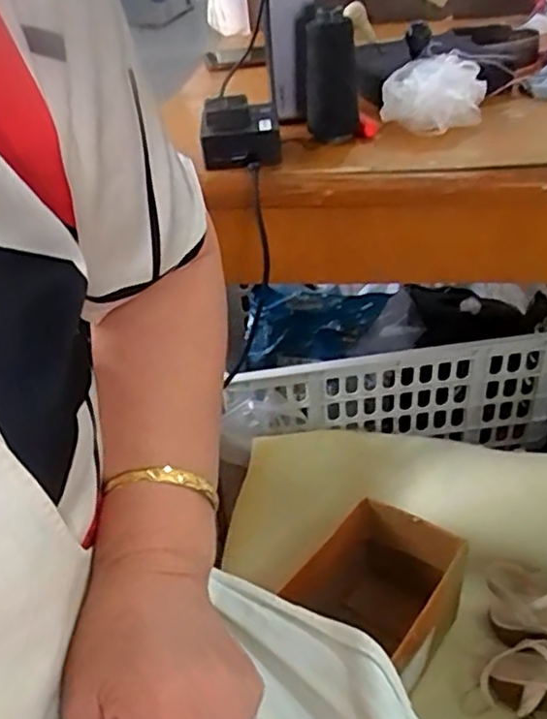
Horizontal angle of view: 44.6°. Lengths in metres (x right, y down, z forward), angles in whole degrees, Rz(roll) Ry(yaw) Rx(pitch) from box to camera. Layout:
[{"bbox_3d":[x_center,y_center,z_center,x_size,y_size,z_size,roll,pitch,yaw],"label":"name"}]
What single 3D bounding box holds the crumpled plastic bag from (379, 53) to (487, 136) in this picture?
[{"bbox_3d":[0.151,-0.251,0.631,0.095,0.049,0.070,3,38,11],"label":"crumpled plastic bag"}]

